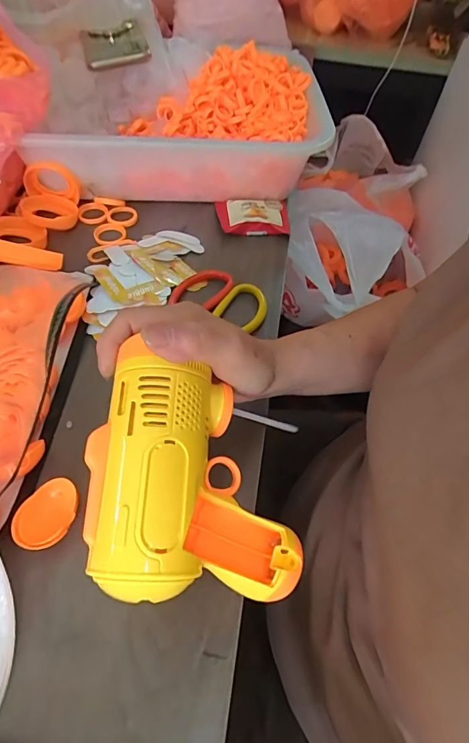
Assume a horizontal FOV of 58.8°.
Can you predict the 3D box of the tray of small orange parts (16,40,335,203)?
[{"bbox_3d":[-0.060,-0.297,0.513,0.331,0.098,0.206,-2,54,-6],"label":"tray of small orange parts"}]

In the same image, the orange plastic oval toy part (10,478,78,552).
[{"bbox_3d":[-0.124,0.095,0.276,0.035,0.013,0.045,22,55,11],"label":"orange plastic oval toy part"}]

